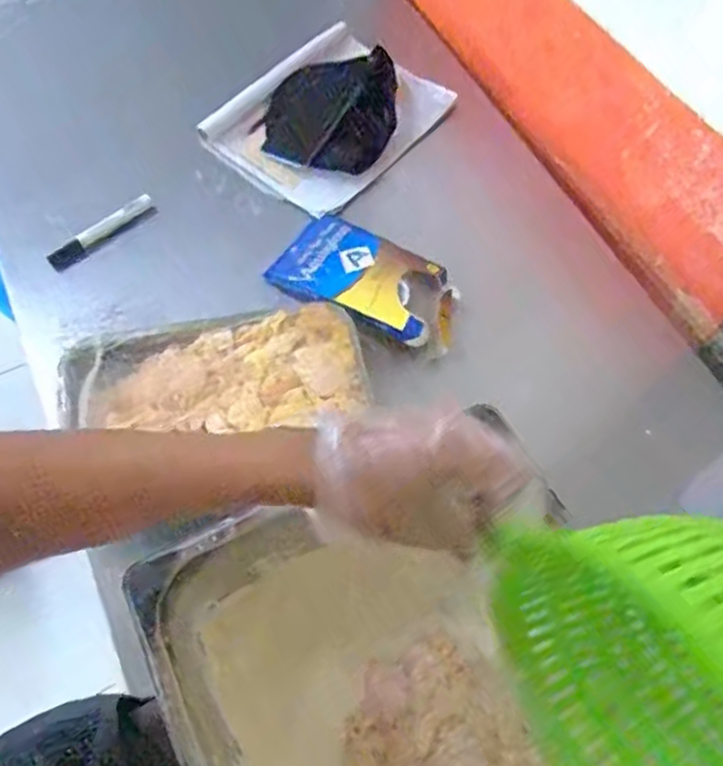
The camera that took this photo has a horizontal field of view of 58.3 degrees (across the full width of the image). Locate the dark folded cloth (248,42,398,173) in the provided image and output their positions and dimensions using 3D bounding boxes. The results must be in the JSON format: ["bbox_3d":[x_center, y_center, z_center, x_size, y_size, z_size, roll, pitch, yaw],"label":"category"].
[{"bbox_3d":[-0.041,-0.359,0.897,0.190,0.143,0.025,-20,36,-1],"label":"dark folded cloth"}]

